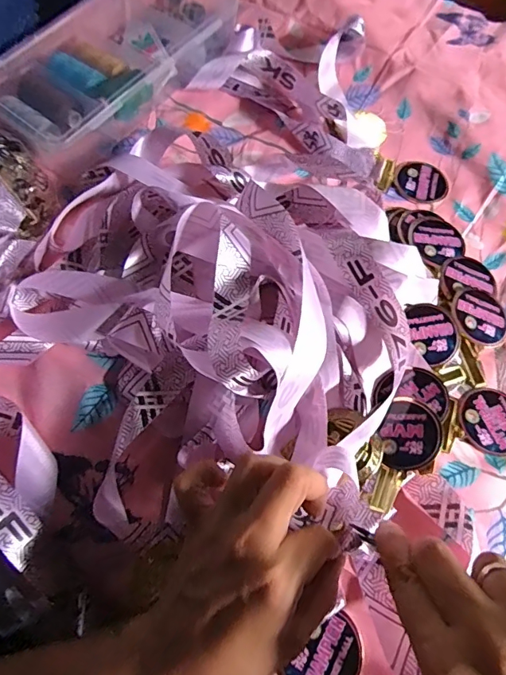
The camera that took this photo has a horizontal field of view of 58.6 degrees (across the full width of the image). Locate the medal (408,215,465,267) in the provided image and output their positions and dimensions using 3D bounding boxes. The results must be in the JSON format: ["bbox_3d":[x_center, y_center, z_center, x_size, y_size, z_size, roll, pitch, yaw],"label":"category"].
[{"bbox_3d":[0.159,-0.087,0.394,0.048,0.004,0.048,3,63,-5],"label":"medal"}]

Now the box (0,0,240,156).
[{"bbox_3d":[-0.112,-0.279,0.436,0.123,0.047,0.301,39,72,14],"label":"box"}]

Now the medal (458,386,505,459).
[{"bbox_3d":[0.175,0.061,0.328,0.046,0.004,0.050,0,68,-1],"label":"medal"}]

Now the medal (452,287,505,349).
[{"bbox_3d":[0.182,-0.017,0.362,0.050,0.004,0.046,5,71,-13],"label":"medal"}]

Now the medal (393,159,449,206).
[{"bbox_3d":[0.159,-0.148,0.428,0.051,0.004,0.051,0,68,-1],"label":"medal"}]

